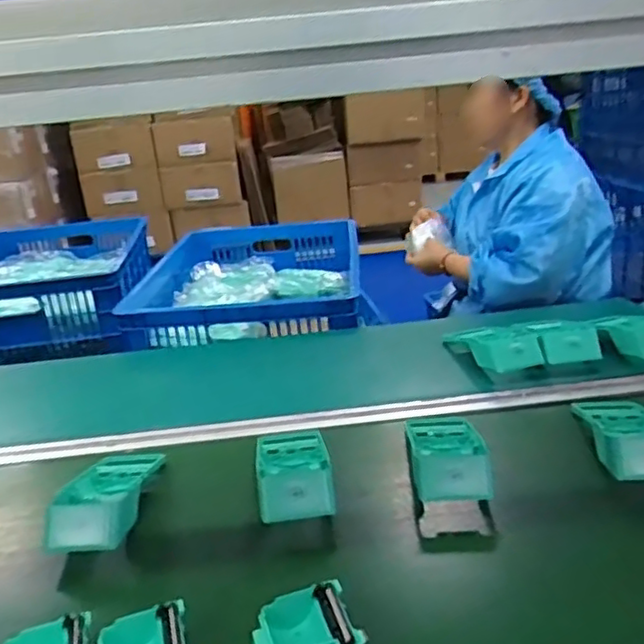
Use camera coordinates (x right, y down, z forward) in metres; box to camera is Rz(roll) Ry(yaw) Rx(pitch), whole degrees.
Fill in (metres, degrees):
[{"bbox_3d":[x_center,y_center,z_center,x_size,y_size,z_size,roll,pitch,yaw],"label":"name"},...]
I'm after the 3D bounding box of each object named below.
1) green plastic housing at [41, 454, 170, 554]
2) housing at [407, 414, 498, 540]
[{"bbox_3d":[-0.249,0.196,0.750,0.102,0.057,0.183,-5,22,2],"label":"green plastic housing"},{"bbox_3d":[0.150,0.161,0.788,0.086,0.065,0.217,-4,22,4],"label":"housing"}]

